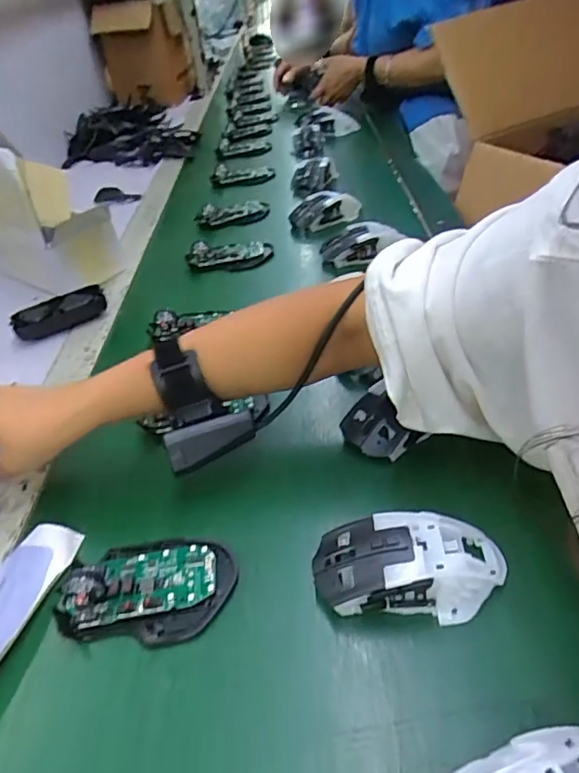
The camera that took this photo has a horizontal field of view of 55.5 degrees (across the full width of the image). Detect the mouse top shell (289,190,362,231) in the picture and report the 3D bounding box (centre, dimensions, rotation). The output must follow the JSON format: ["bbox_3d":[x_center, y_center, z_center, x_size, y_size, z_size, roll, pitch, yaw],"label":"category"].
[{"bbox_3d":[0.053,-0.263,0.811,0.101,0.033,0.050,-24,43,-18],"label":"mouse top shell"}]

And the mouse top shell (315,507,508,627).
[{"bbox_3d":[0.072,0.110,0.338,0.114,0.037,0.061,-5,39,3],"label":"mouse top shell"}]

